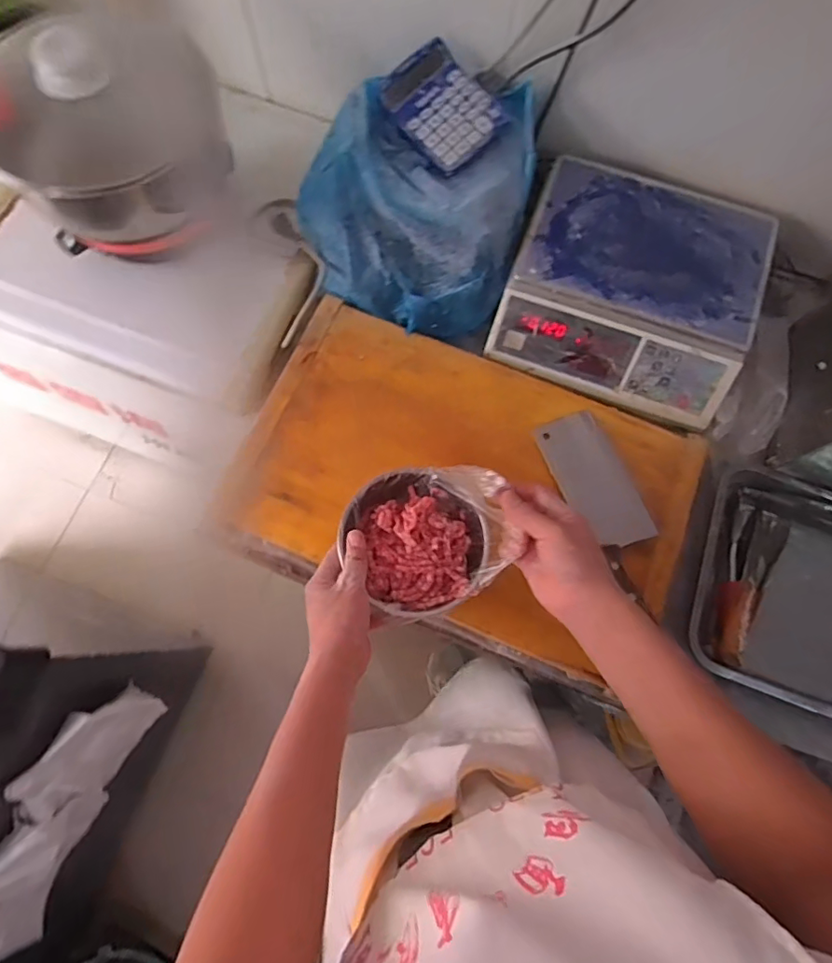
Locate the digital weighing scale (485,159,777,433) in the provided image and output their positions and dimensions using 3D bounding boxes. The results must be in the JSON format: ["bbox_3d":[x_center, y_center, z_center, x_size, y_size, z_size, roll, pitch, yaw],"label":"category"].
[{"bbox_3d":[0.311,-0.281,0.771,0.335,0.098,0.315,19,75,5],"label":"digital weighing scale"}]

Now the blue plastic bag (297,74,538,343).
[{"bbox_3d":[0.006,-0.396,0.748,0.294,0.148,0.309,19,75,5],"label":"blue plastic bag"}]

